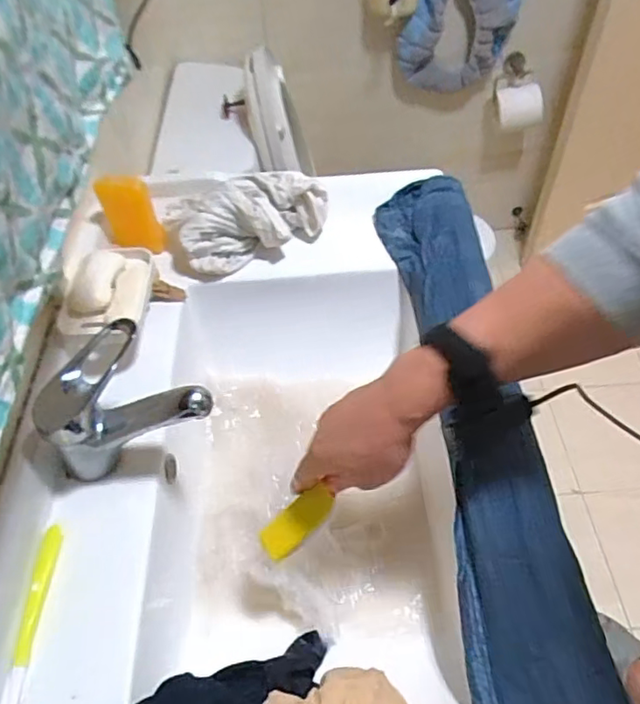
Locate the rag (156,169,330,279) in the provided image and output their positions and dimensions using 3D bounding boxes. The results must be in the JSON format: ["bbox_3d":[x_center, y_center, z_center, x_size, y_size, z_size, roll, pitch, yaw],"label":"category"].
[{"bbox_3d":[-0.094,-0.173,0.728,0.209,0.064,0.133,-8,51,-3],"label":"rag"}]

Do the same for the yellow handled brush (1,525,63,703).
[{"bbox_3d":[-0.228,0.223,0.446,0.013,0.019,0.179,-2,51,1],"label":"yellow handled brush"}]

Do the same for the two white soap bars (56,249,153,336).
[{"bbox_3d":[-0.230,-0.071,0.627,0.081,0.034,0.115,-3,51,1],"label":"two white soap bars"}]

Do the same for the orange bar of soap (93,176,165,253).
[{"bbox_3d":[-0.234,-0.171,0.710,0.059,0.100,0.026,-11,51,-6],"label":"orange bar of soap"}]

